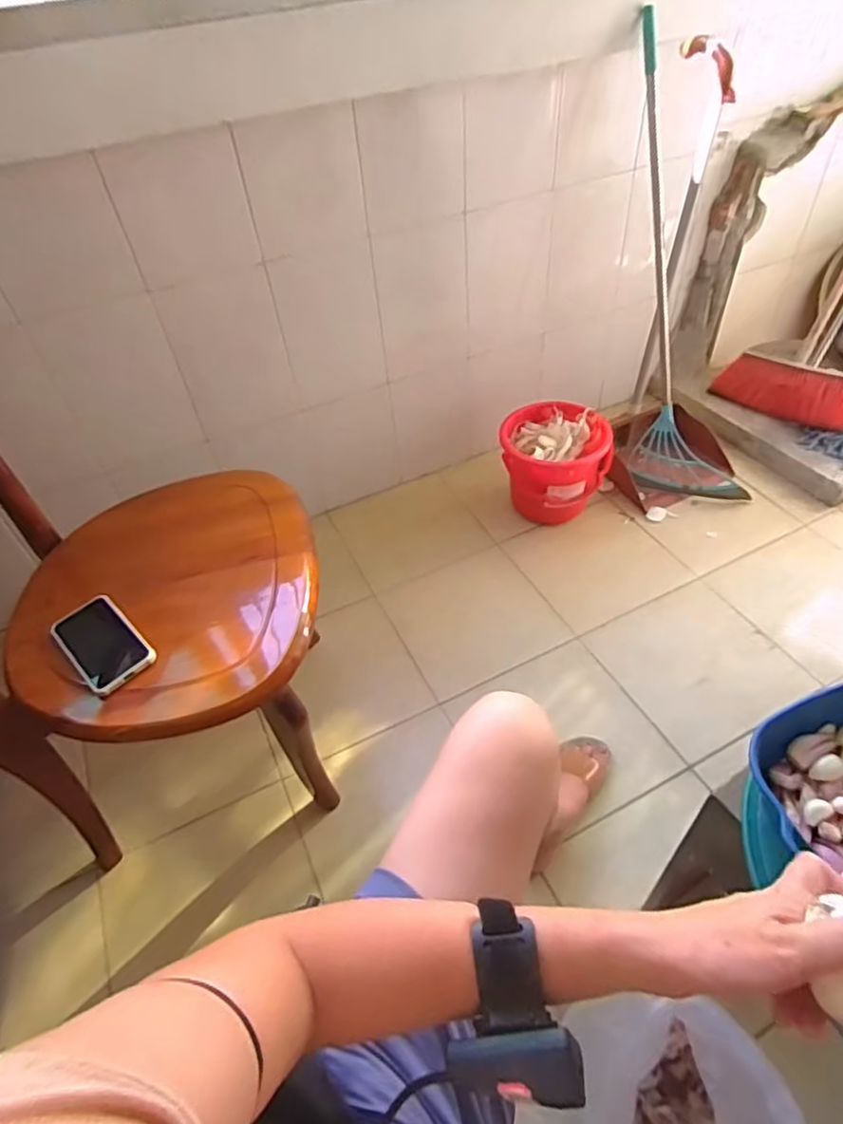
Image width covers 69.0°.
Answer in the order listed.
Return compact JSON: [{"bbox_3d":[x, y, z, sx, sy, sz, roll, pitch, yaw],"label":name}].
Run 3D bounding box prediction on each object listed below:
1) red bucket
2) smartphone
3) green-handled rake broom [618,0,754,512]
[{"bbox_3d":[0.302,-0.222,1.387,0.227,0.196,0.227,-3,46,4],"label":"red bucket"},{"bbox_3d":[-0.388,0.094,0.740,0.149,0.015,0.076,33,58,32],"label":"smartphone"},{"bbox_3d":[0.464,-0.522,1.275,0.235,0.917,0.068,-14,23,24],"label":"green-handled rake broom"}]

